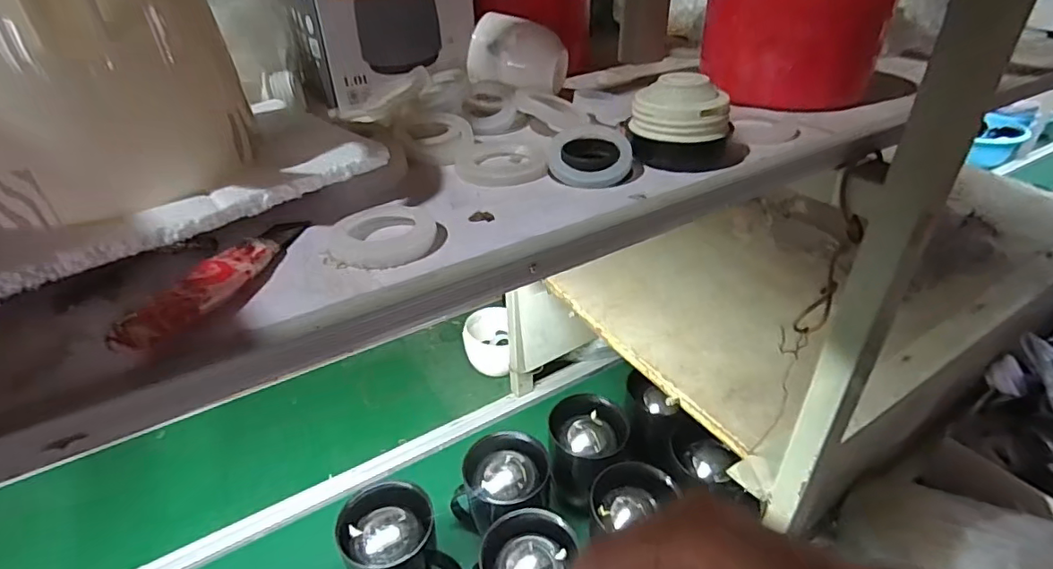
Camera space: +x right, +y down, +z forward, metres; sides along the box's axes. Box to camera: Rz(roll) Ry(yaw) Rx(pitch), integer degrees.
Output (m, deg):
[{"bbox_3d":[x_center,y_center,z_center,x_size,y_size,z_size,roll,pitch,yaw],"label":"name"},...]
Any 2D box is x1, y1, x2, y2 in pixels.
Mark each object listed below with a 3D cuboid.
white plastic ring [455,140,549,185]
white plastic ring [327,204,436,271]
[{"bbox_3d":[-0.017,-0.089,0.391,0.064,0.011,0.062,-2,34,1],"label":"white plastic ring"},{"bbox_3d":[-0.081,-0.028,0.303,0.057,0.014,0.057,-6,34,-6],"label":"white plastic ring"}]

